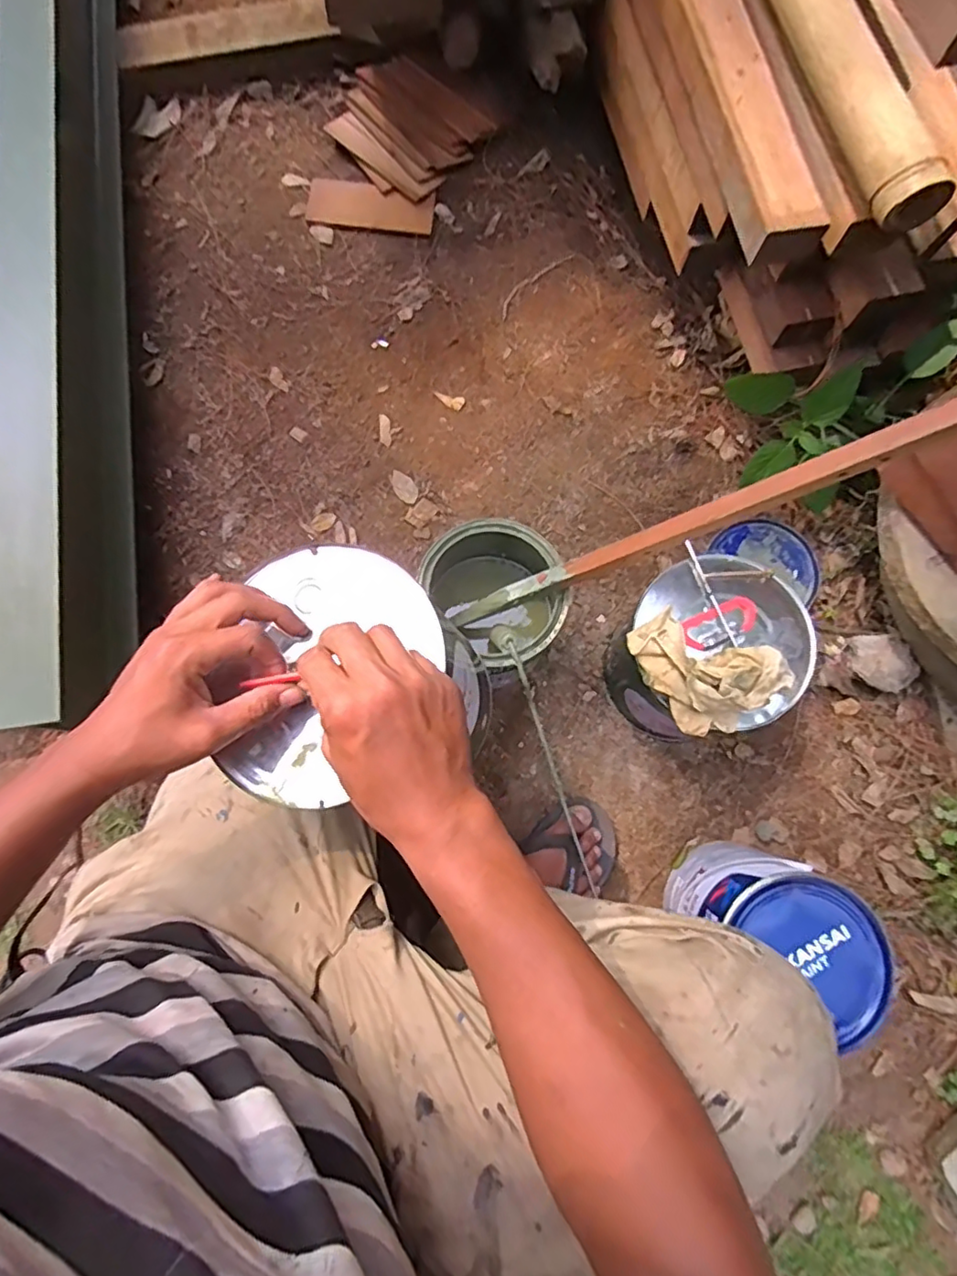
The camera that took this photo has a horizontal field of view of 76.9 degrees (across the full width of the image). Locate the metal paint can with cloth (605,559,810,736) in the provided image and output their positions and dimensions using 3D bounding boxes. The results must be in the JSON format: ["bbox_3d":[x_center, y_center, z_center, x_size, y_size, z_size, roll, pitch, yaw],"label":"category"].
[{"bbox_3d":[0.263,0.021,0.726,0.175,0.213,0.180,0,79,-1],"label":"metal paint can with cloth"}]

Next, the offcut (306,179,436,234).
[{"bbox_3d":[-0.177,-0.710,0.986,0.206,0.012,0.078,9,79,0],"label":"offcut"}]

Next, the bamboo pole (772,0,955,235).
[{"bbox_3d":[0.334,-0.715,0.644,0.058,0.074,0.670,-12,80,-4],"label":"bamboo pole"}]

